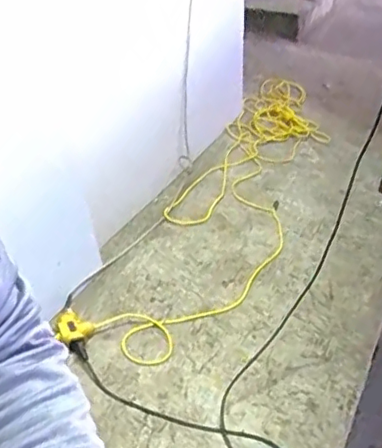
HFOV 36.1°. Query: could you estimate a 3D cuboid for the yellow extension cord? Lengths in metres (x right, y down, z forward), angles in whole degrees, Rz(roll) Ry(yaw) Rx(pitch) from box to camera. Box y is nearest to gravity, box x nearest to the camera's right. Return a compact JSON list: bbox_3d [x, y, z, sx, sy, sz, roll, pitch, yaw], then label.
[{"bbox_3d":[0.161,-0.116,1.908,0.395,0.056,1.697,15,42,22],"label":"yellow extension cord"}]

